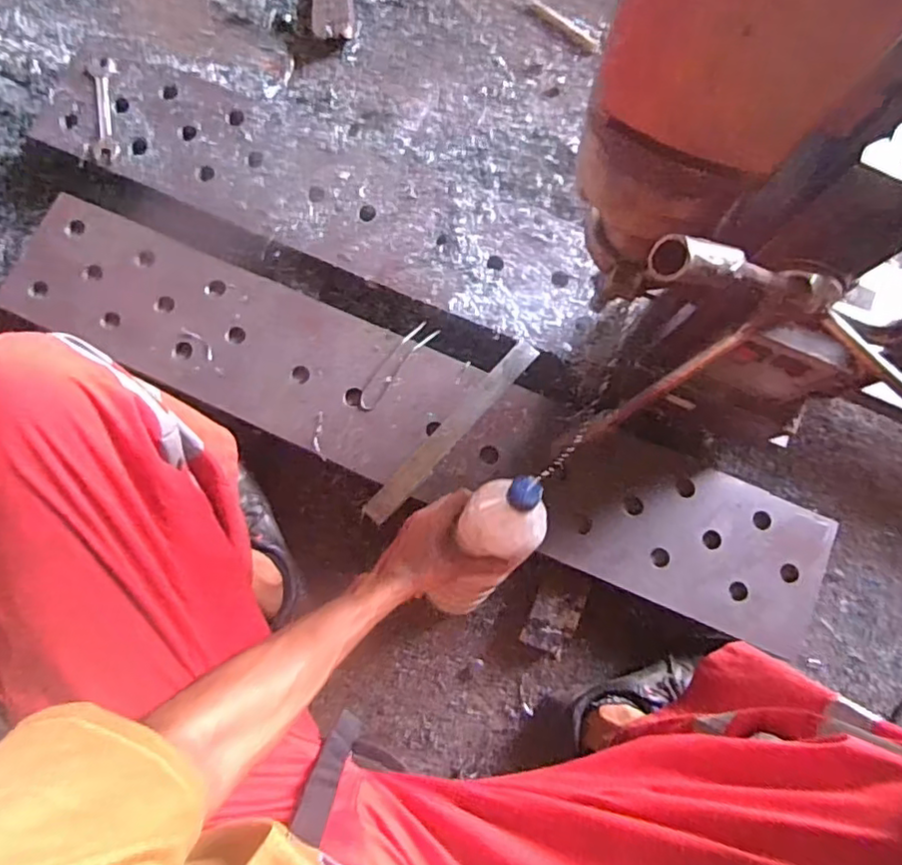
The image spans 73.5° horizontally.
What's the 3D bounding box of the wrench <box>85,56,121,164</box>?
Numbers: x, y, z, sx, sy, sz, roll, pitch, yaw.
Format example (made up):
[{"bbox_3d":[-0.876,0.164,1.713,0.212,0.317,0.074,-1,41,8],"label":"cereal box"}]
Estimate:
[{"bbox_3d":[-0.513,-0.477,0.889,0.047,0.009,0.175,-6,80,-3],"label":"wrench"}]

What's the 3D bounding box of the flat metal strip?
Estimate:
[{"bbox_3d":[0.004,-0.005,0.813,0.033,0.010,0.317,44,79,-6],"label":"flat metal strip"}]

